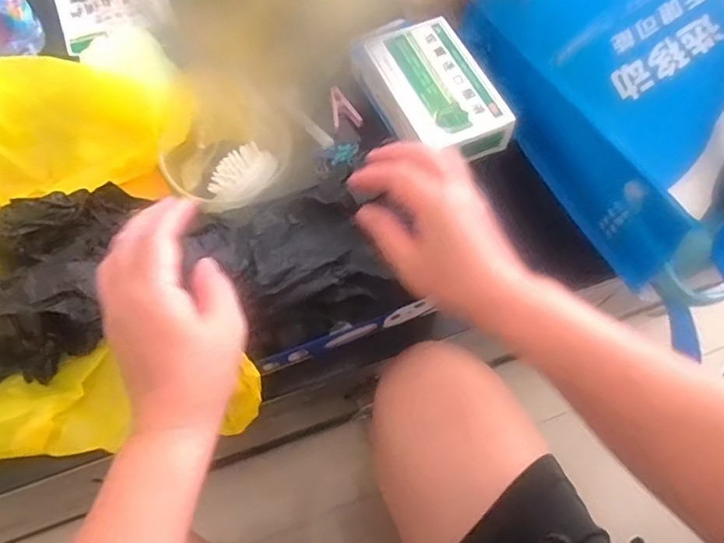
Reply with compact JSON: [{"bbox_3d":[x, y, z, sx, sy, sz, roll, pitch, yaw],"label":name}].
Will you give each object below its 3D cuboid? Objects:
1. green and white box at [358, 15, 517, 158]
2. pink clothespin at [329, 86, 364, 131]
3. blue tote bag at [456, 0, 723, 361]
[{"bbox_3d":[0.066,-0.163,0.515,0.094,0.045,0.144,-23,69,-11],"label":"green and white box"},{"bbox_3d":[-0.019,-0.174,0.590,0.033,0.011,0.049,-8,82,-28],"label":"pink clothespin"},{"bbox_3d":[0.244,-0.132,0.467,0.146,0.186,0.366,-15,67,-8],"label":"blue tote bag"}]

